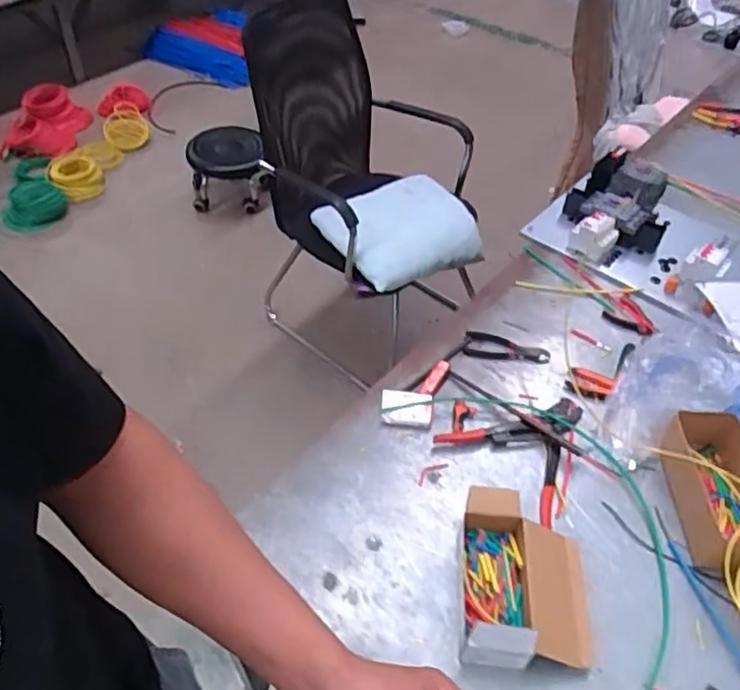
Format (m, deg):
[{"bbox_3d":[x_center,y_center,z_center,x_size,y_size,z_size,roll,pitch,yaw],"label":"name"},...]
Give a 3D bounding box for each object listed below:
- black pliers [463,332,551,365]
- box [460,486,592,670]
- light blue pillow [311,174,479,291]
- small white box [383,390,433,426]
[{"bbox_3d":[0.259,0.007,1.232,0.156,0.010,0.058,9,47,7],"label":"black pliers"},{"bbox_3d":[0.215,0.320,0.902,0.167,0.078,0.236,6,47,4],"label":"box"},{"bbox_3d":[0.089,-0.305,1.740,0.398,0.096,0.329,-30,55,-27],"label":"light blue pillow"},{"bbox_3d":[0.062,0.108,1.118,0.085,0.019,0.059,4,47,3],"label":"small white box"}]

